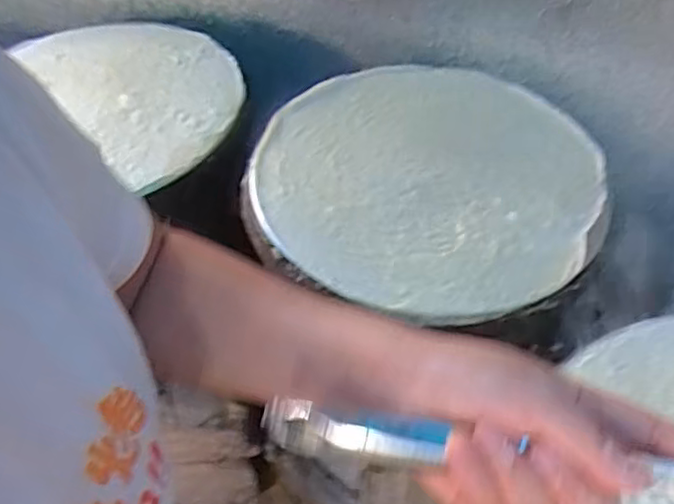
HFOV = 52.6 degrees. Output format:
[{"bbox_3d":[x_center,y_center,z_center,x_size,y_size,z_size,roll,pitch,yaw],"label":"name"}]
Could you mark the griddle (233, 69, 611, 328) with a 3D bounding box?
[{"bbox_3d":[0.093,-0.087,0.733,0.365,0.025,0.361,15,53,16],"label":"griddle"}]

